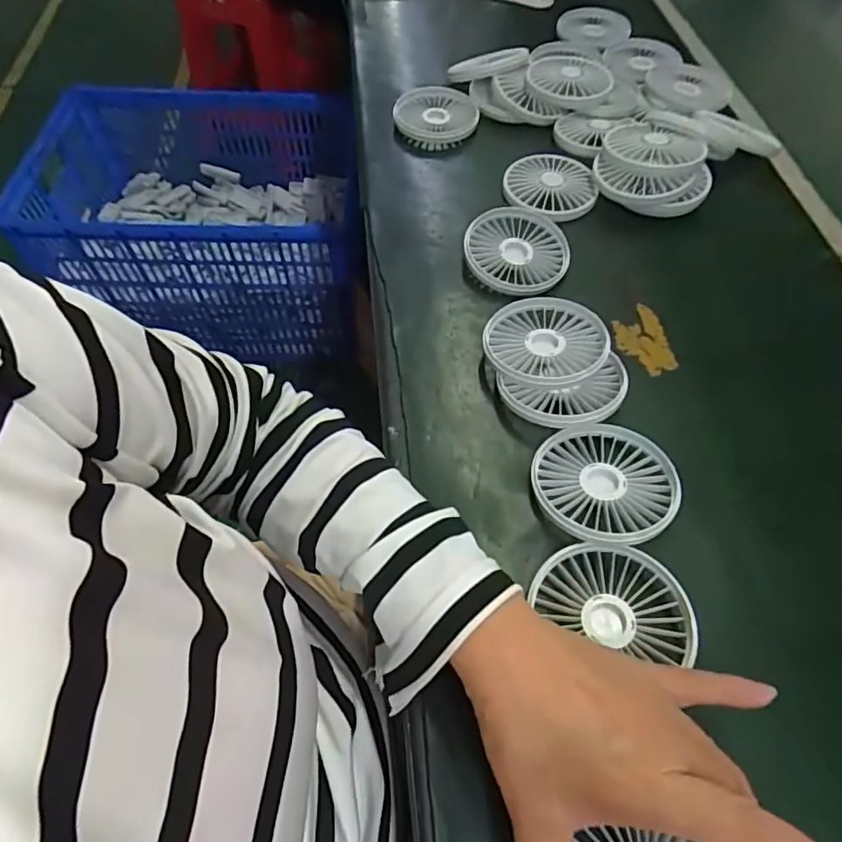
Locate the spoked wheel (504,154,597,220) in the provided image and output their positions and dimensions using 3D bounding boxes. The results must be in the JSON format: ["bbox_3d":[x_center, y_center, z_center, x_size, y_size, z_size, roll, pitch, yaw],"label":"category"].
[{"bbox_3d":[0.121,-0.224,0.507,0.084,0.011,0.087,0,58,0],"label":"spoked wheel"}]

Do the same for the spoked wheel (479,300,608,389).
[{"bbox_3d":[0.091,-0.057,0.395,0.085,0.015,0.083,-4,50,5],"label":"spoked wheel"}]

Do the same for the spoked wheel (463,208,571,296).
[{"bbox_3d":[0.081,-0.145,0.455,0.086,0.017,0.091,0,58,0],"label":"spoked wheel"}]

